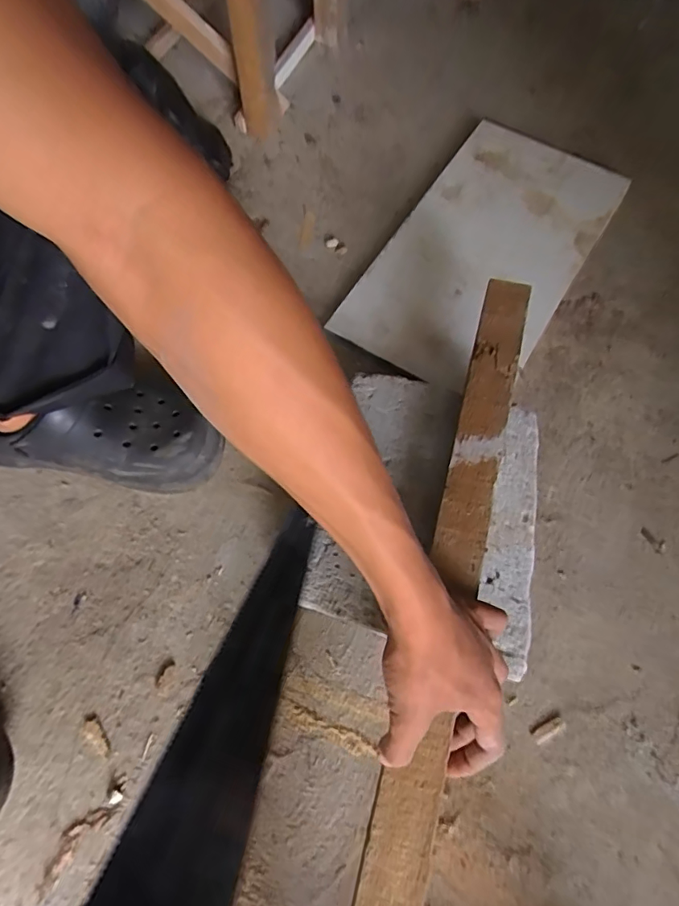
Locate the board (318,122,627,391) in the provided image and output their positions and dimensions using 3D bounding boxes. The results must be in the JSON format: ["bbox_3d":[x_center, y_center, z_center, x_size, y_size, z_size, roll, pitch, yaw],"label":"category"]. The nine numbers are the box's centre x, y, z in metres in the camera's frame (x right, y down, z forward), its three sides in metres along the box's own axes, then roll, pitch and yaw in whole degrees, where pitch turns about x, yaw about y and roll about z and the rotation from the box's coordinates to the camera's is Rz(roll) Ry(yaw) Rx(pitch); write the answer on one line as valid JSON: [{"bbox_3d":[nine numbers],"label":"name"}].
[{"bbox_3d":[0.186,-0.252,0.643,0.218,0.018,0.424,33,75,7],"label":"board"}]

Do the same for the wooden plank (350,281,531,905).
[{"bbox_3d":[0.072,0.141,0.367,0.043,0.018,0.670,15,68,5],"label":"wooden plank"}]

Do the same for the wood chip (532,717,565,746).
[{"bbox_3d":[0.189,0.249,0.455,0.030,0.004,0.013,-24,69,-11],"label":"wood chip"}]

